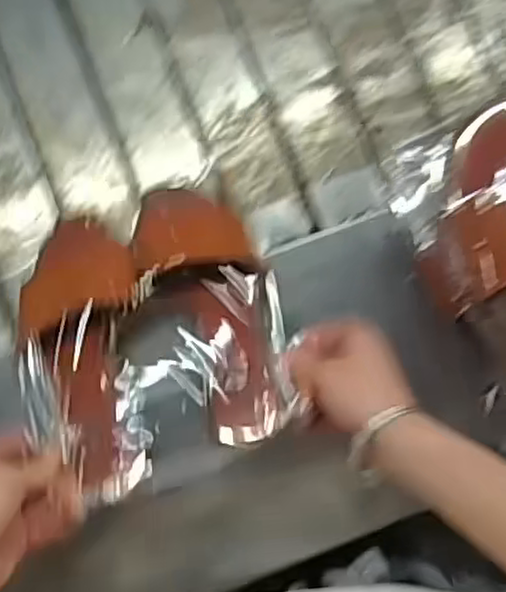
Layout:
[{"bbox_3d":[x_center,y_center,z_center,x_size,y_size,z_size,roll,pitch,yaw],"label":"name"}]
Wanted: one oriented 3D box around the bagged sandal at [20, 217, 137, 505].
[{"bbox_3d":[-0.126,0.029,0.524,0.085,0.049,0.225,-9,63,-5],"label":"bagged sandal"}]

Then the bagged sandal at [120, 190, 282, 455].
[{"bbox_3d":[-0.043,-0.002,0.533,0.105,0.049,0.228,-20,57,-6],"label":"bagged sandal"}]

